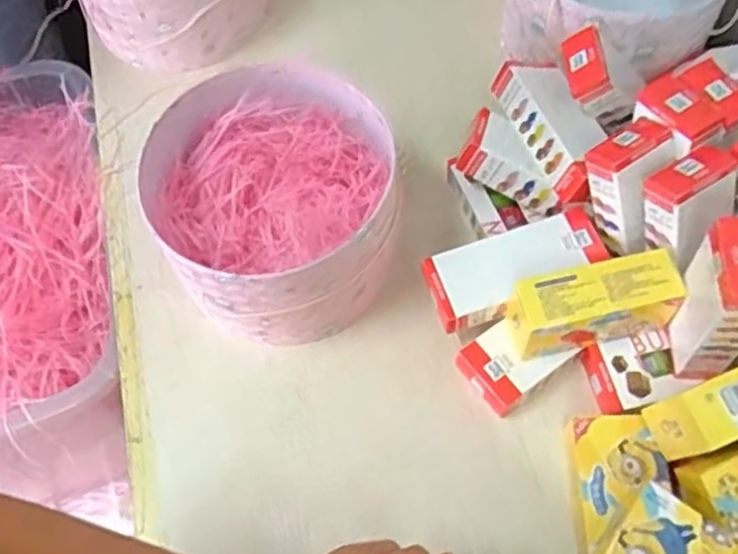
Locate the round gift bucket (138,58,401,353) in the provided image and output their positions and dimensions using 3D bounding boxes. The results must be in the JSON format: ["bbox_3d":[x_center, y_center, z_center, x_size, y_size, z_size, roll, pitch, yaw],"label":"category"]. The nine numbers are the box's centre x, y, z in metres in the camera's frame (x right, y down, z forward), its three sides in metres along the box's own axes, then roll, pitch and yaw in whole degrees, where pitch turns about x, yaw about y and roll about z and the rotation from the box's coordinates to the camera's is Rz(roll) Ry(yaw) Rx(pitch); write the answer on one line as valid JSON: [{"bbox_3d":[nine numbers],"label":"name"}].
[{"bbox_3d":[-0.082,-0.060,0.686,0.204,0.152,0.218,-1,63,3],"label":"round gift bucket"}]

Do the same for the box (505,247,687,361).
[{"bbox_3d":[0.187,0.026,0.613,0.132,0.070,0.049,-14,63,-4],"label":"box"}]

